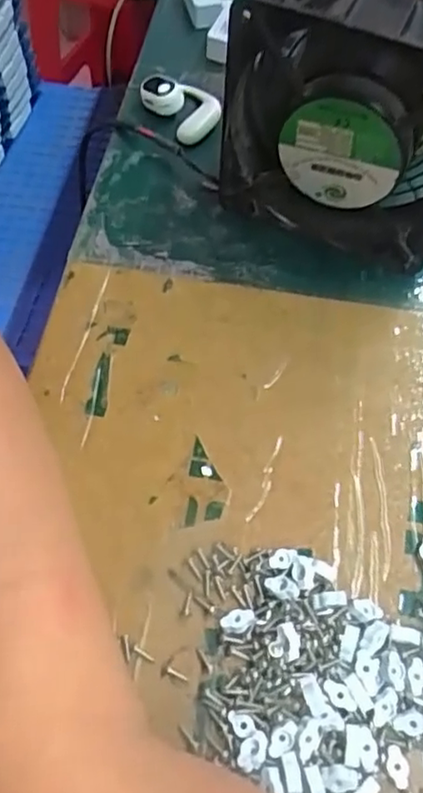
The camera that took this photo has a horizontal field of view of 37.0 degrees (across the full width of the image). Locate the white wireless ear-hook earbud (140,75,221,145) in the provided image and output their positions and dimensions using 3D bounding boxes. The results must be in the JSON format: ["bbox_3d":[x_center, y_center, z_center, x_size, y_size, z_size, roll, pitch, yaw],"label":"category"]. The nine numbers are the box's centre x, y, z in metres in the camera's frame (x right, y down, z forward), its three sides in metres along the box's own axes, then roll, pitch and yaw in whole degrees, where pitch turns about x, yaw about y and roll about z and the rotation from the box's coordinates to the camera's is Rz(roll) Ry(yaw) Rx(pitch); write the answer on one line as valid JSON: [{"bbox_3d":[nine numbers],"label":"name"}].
[{"bbox_3d":[-0.017,-0.185,0.397,0.040,0.021,0.044,-30,66,-17],"label":"white wireless ear-hook earbud"}]

